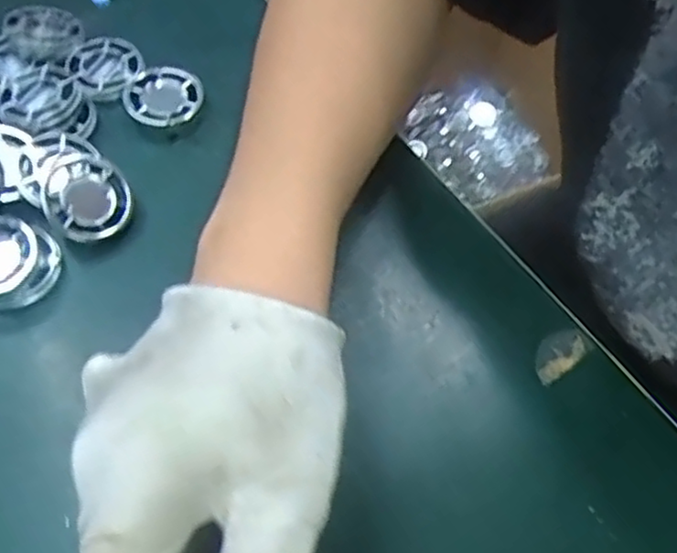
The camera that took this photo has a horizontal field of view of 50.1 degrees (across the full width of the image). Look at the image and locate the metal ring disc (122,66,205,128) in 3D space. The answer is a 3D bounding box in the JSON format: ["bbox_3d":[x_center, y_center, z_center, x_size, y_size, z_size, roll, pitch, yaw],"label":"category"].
[{"bbox_3d":[-0.090,-0.092,0.372,0.040,0.007,0.036,-21,74,1],"label":"metal ring disc"}]

